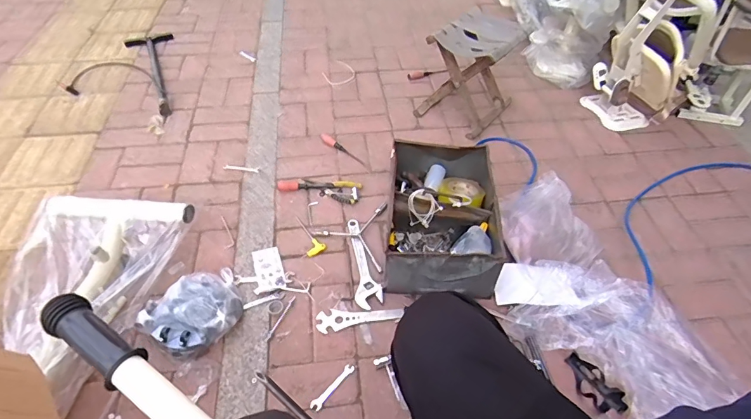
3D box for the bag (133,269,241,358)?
[{"bbox_3d":[-0.408,0.236,1.014,0.159,0.087,0.215,35,56,25],"label":"bag"}]

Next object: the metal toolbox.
[{"bbox_3d":[0.184,0.007,1.170,0.293,0.155,0.413,4,49,1],"label":"metal toolbox"}]

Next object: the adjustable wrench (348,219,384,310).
[{"bbox_3d":[-0.039,0.137,1.178,0.067,0.026,0.296,-9,50,-10],"label":"adjustable wrench"}]

